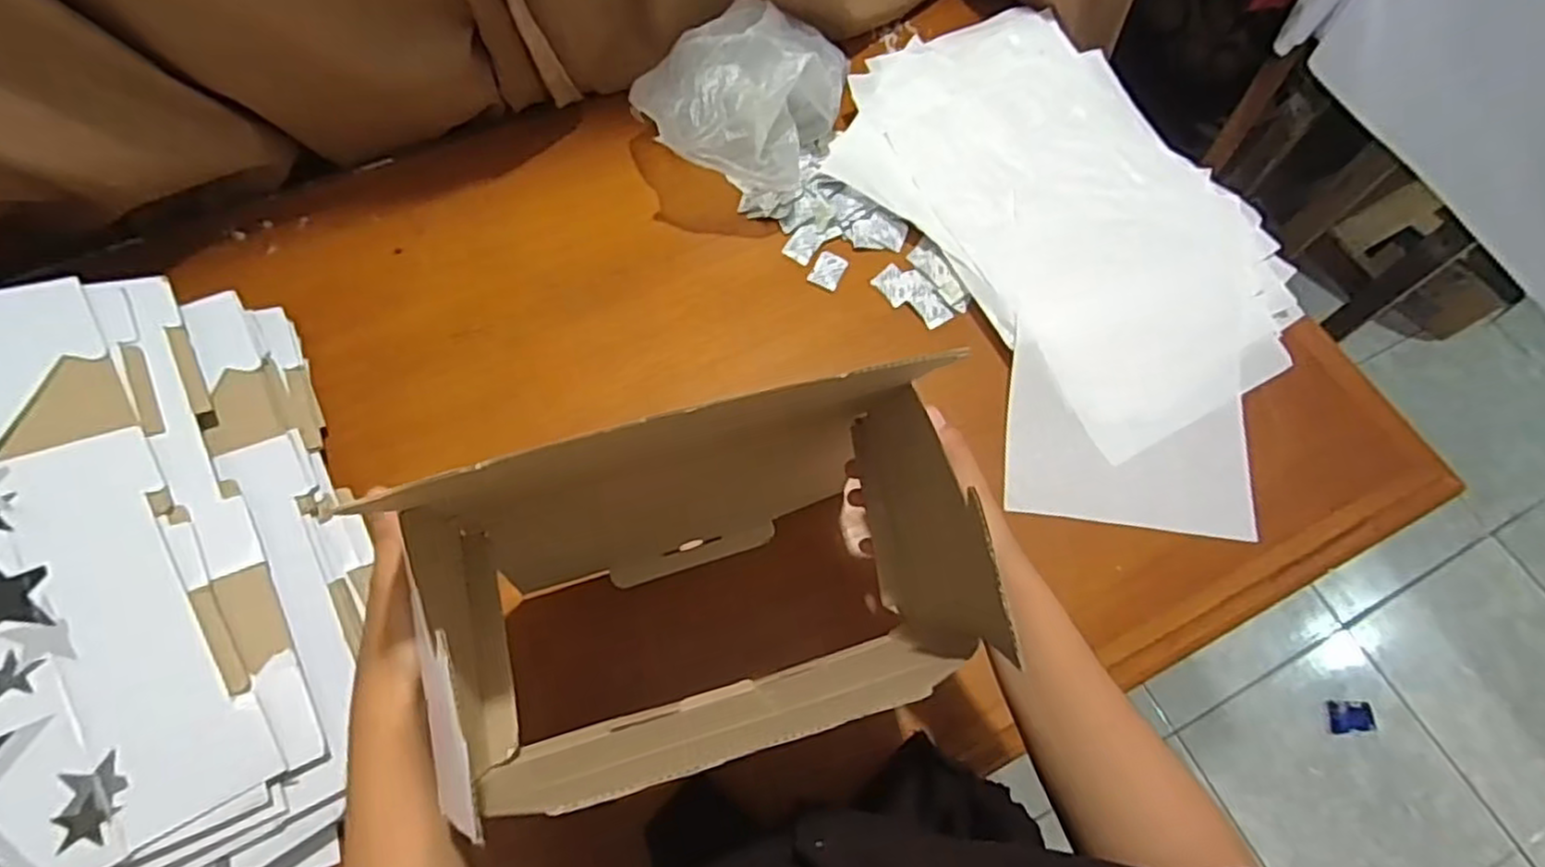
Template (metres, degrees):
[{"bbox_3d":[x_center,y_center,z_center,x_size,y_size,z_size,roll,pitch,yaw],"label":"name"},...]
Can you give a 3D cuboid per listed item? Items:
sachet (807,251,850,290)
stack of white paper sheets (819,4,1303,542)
[{"bbox_3d":[0.056,-0.164,0.729,0.032,0.004,0.043,25,67,10],"label":"sachet"},{"bbox_3d":[0.295,-0.179,0.724,0.346,0.035,0.588,-22,73,-9],"label":"stack of white paper sheets"}]

